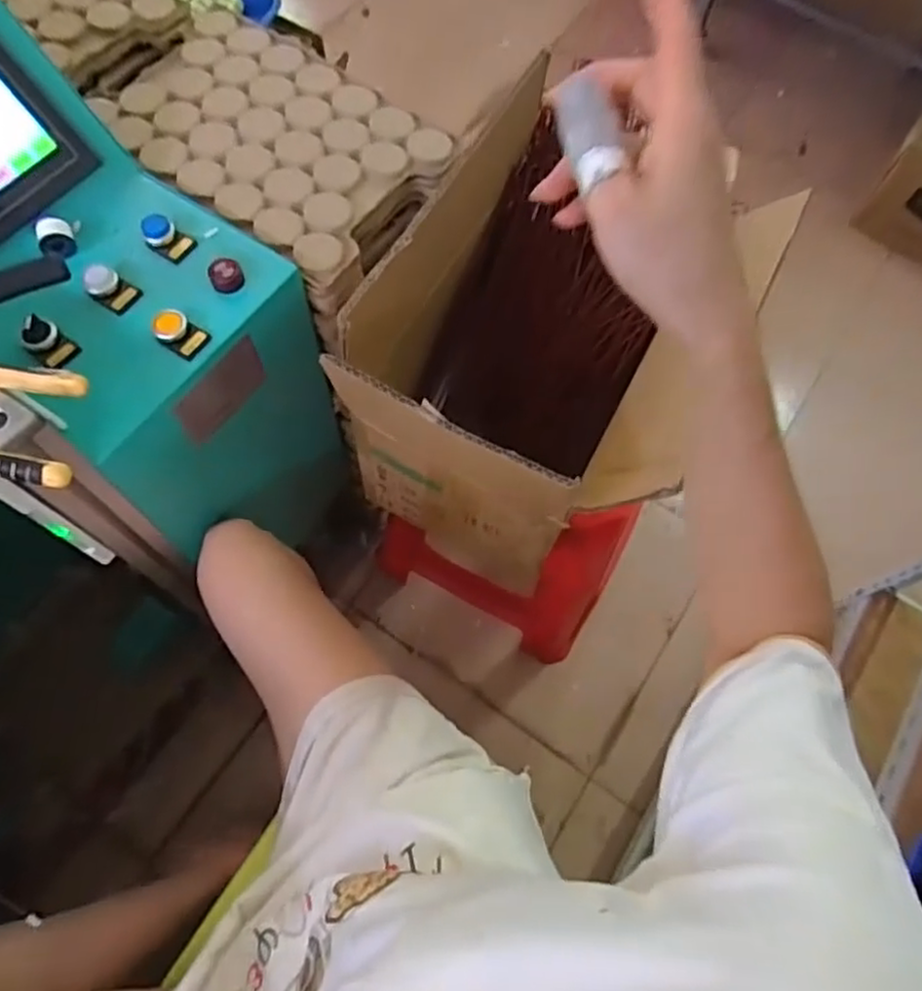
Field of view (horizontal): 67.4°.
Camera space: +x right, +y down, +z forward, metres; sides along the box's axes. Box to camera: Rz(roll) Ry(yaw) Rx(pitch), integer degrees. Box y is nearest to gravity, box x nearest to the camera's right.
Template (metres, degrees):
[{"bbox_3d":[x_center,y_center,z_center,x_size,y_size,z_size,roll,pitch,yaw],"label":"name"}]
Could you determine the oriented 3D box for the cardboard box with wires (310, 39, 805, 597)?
[{"bbox_3d":[0.059,-0.111,0.653,0.243,0.256,0.287,24,69,7],"label":"cardboard box with wires"}]

